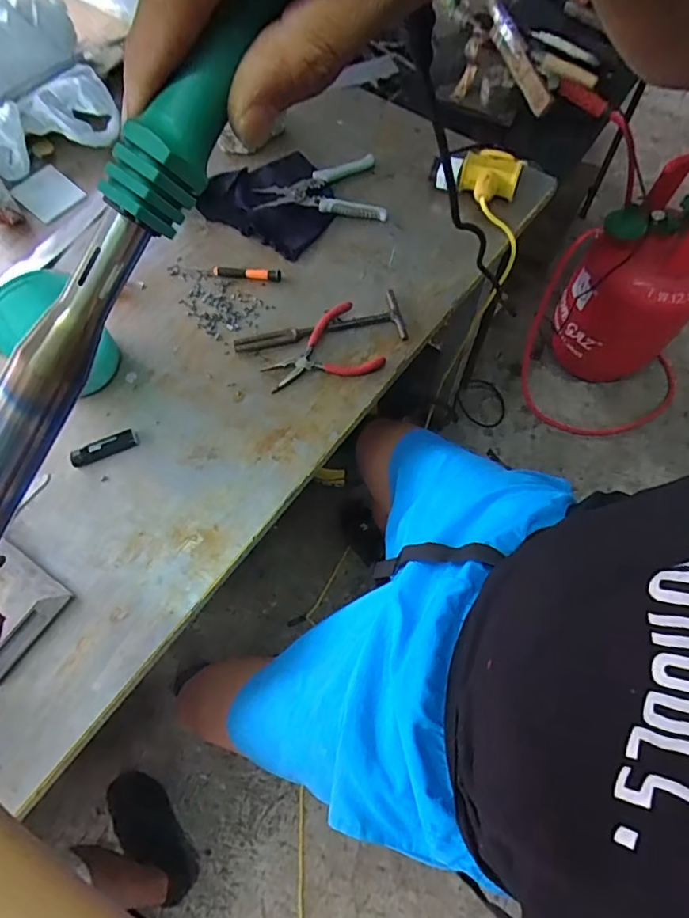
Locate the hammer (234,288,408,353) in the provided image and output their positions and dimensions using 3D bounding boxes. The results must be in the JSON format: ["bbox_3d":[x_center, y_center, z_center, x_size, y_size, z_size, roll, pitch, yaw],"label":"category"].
[{"bbox_3d":[-0.033,-0.166,0.698,0.221,0.015,0.067,-14,67,-4],"label":"hammer"}]

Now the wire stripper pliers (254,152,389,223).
[{"bbox_3d":[-0.031,-0.411,0.789,0.193,0.021,0.104,7,67,5],"label":"wire stripper pliers"}]

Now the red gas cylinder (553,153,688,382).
[{"bbox_3d":[0.719,-0.409,1.319,0.256,0.604,0.254,-1,67,1],"label":"red gas cylinder"}]

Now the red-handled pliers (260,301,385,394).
[{"bbox_3d":[-0.034,-0.133,0.678,0.140,0.028,0.096,-25,68,-9],"label":"red-handled pliers"}]

